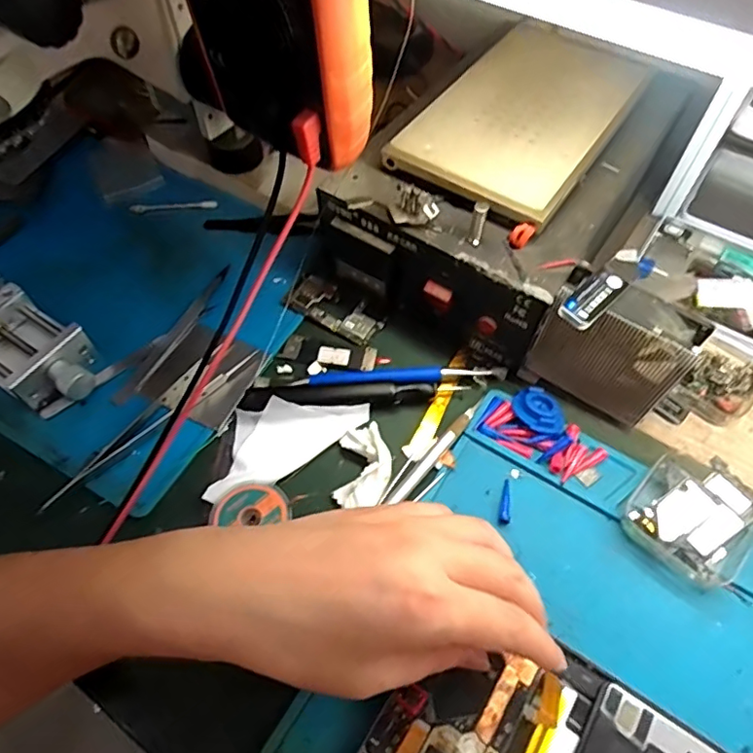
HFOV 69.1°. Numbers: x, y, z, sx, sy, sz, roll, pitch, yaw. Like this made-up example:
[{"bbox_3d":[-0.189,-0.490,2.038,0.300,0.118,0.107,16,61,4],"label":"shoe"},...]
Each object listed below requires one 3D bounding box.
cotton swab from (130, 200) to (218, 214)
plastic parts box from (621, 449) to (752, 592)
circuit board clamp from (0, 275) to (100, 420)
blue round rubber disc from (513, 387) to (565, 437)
[{"bbox_3d":[-0.172,-0.145,0.466,0.072,0.004,0.009,-4,57,-3],"label":"cotton swab"},{"bbox_3d":[0.183,0.081,0.315,0.063,0.024,0.063,38,67,21],"label":"plastic parts box"},{"bbox_3d":[-0.244,-0.024,0.370,0.127,0.035,0.057,30,64,18],"label":"circuit board clamp"},{"bbox_3d":[0.106,0.023,0.353,0.027,0.009,0.037,-18,60,-10],"label":"blue round rubber disc"}]

